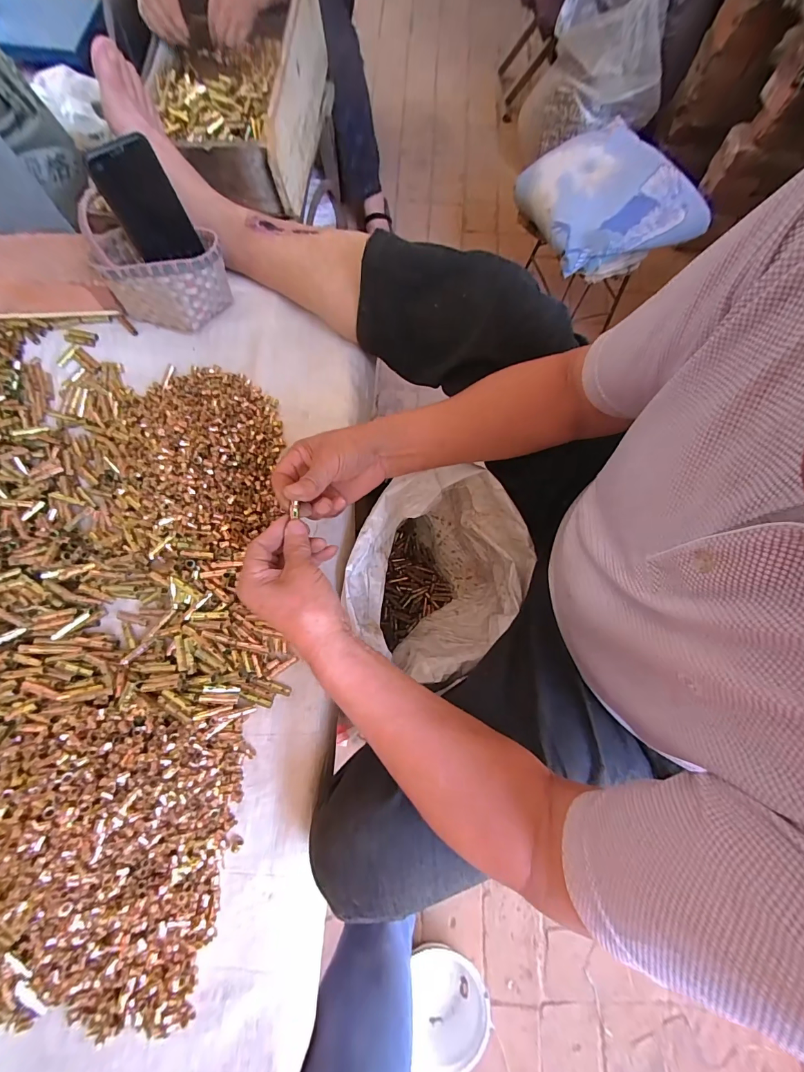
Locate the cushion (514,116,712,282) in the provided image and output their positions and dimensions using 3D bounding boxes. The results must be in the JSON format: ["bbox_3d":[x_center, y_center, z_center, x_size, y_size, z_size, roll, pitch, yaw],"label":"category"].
[{"bbox_3d":[0.530,-0.905,1.041,0.403,0.121,0.399,-17,77,-5],"label":"cushion"}]

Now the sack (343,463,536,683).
[{"bbox_3d":[0.053,0.080,0.660,0.220,0.413,0.262,34,78,7],"label":"sack"}]

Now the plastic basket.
[{"bbox_3d":[-0.304,-0.349,0.495,0.098,0.141,0.138,43,79,9],"label":"plastic basket"}]

